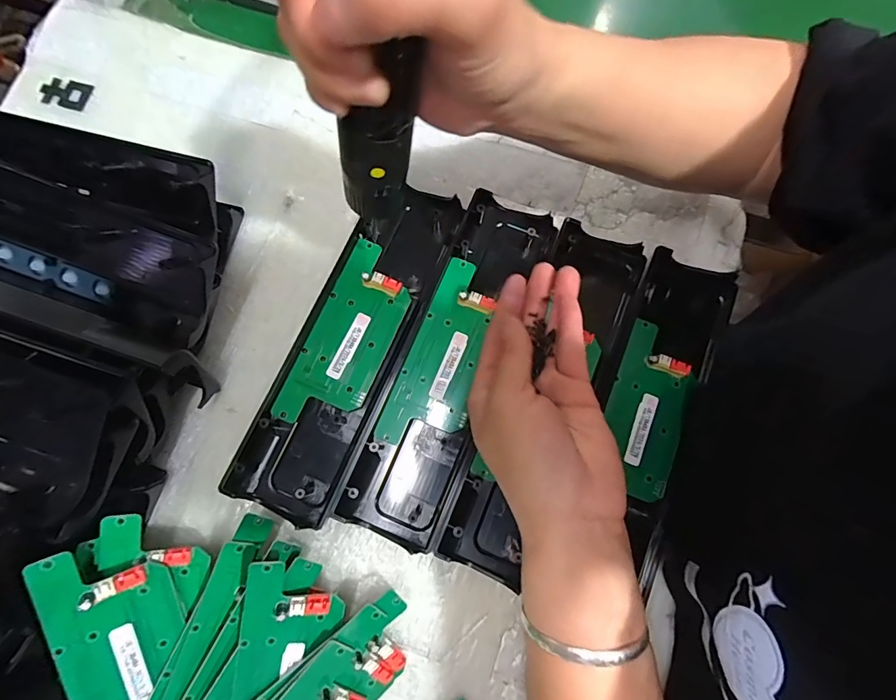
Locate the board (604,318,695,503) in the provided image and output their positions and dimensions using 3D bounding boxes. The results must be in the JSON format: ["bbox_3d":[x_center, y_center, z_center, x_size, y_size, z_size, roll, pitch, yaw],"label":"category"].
[{"bbox_3d":[0.137,0.039,0.299,0.049,0.011,0.113,22,78,3],"label":"board"}]

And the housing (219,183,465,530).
[{"bbox_3d":[-0.067,-0.008,0.309,0.067,0.017,0.244,23,78,4],"label":"housing"}]

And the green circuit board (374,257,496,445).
[{"bbox_3d":[0.000,0.004,0.306,0.050,0.014,0.134,22,78,3],"label":"green circuit board"}]

